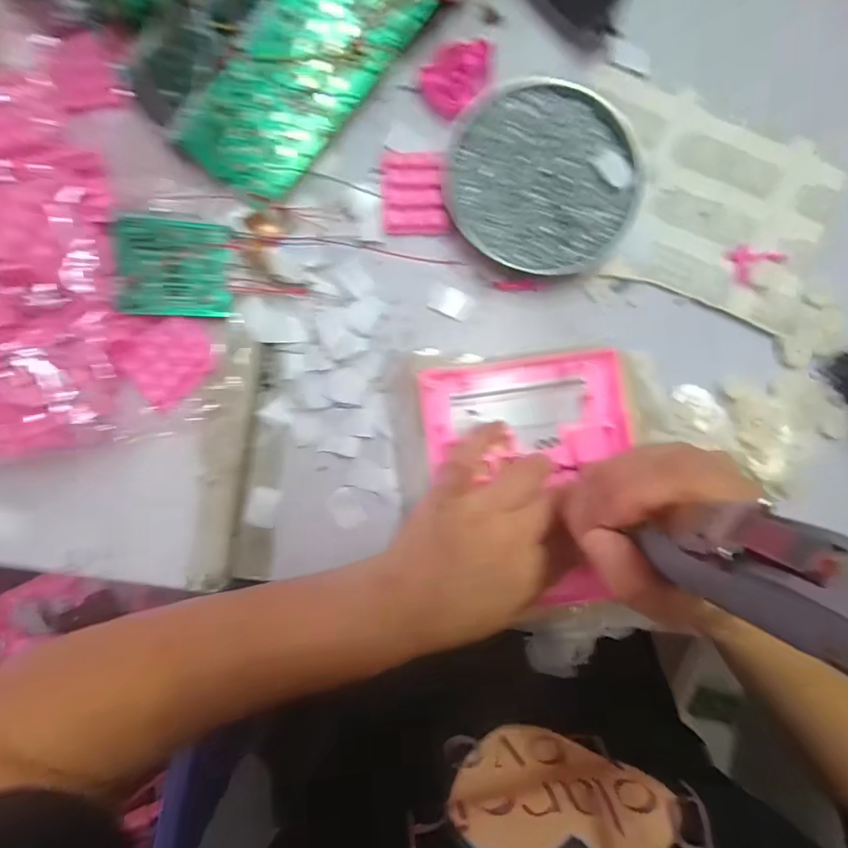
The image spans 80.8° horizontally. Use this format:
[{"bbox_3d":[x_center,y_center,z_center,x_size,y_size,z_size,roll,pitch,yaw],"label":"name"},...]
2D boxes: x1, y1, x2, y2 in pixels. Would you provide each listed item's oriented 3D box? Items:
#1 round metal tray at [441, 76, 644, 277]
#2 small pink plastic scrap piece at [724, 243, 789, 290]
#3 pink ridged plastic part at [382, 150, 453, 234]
[{"bbox_3d":[0.085,-0.176,0.358,0.136,0.021,0.126,0,89,-1],"label":"round metal tray"},{"bbox_3d":[0.244,-0.116,0.370,0.041,0.004,0.029,16,89,-1],"label":"small pink plastic scrap piece"},{"bbox_3d":[-0.007,-0.165,0.358,0.045,0.012,0.057,-4,90,-1],"label":"pink ridged plastic part"}]

